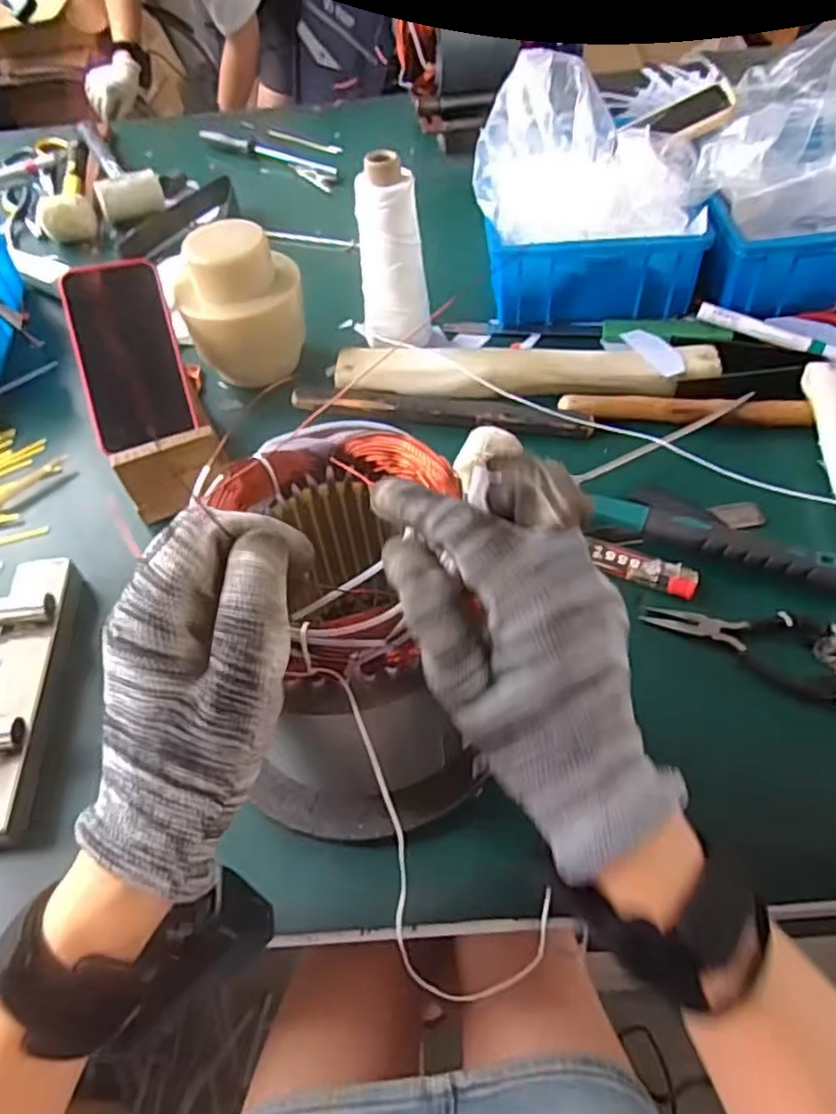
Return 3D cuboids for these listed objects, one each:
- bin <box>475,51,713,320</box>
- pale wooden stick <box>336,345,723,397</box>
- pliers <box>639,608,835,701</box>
[{"bbox_3d":[0.158,-0.352,0.665,0.206,0.166,0.181,-2,52,3],"label":"bin"},{"bbox_3d":[0.093,-0.164,0.617,0.329,0.029,0.054,2,52,7],"label":"pale wooden stick"},{"bbox_3d":[0.215,0.058,0.450,0.125,0.011,0.057,11,54,13],"label":"pliers"}]

